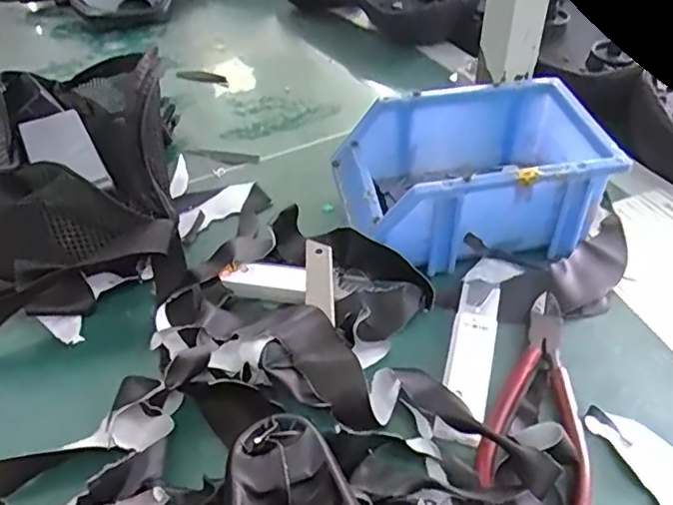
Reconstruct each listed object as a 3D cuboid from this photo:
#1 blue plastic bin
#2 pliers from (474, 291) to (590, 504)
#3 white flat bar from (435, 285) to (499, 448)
[{"bbox_3d":[0.097,-0.056,0.432,0.180,0.077,0.118,-5,43,-4],"label":"blue plastic bin"},{"bbox_3d":[0.115,0.084,0.335,0.054,0.010,0.157,14,45,16],"label":"pliers"},{"bbox_3d":[0.080,0.059,0.354,0.026,0.009,0.111,11,44,13],"label":"white flat bar"}]

